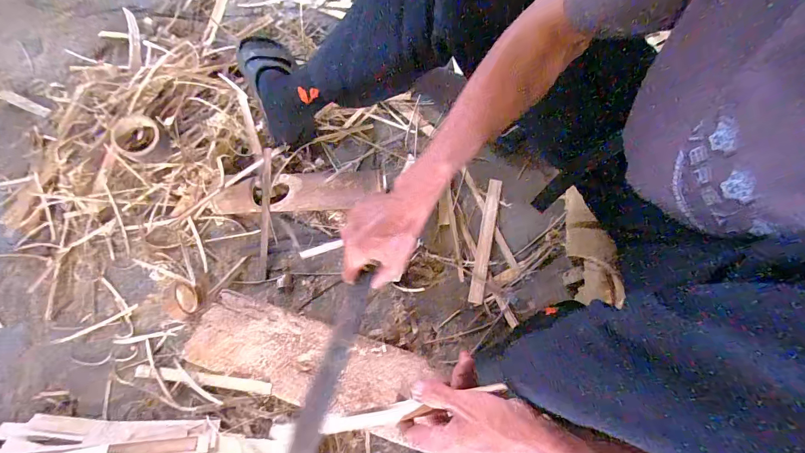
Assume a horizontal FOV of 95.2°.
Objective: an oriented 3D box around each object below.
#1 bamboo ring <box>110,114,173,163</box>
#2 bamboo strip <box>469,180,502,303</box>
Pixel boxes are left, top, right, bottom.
[{"bbox_3d":[-0.477,-0.156,0.674,0.082,0.062,0.072,-30,72,-10],"label":"bamboo ring"},{"bbox_3d":[0.148,0.021,0.649,0.024,0.012,0.228,12,70,6],"label":"bamboo strip"}]

